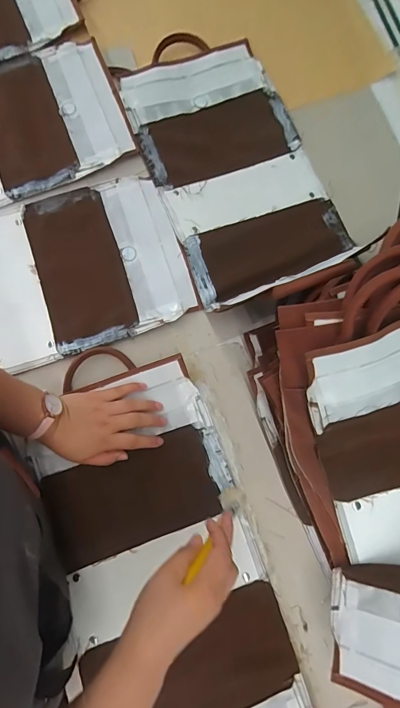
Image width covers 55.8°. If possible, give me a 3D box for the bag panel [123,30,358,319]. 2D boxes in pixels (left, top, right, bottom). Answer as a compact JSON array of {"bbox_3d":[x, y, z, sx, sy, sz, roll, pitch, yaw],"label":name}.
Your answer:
[{"bbox_3d":[0.044,-0.306,0.591,0.244,0.017,0.433,-22,79,-5],"label":"bag panel"}]

